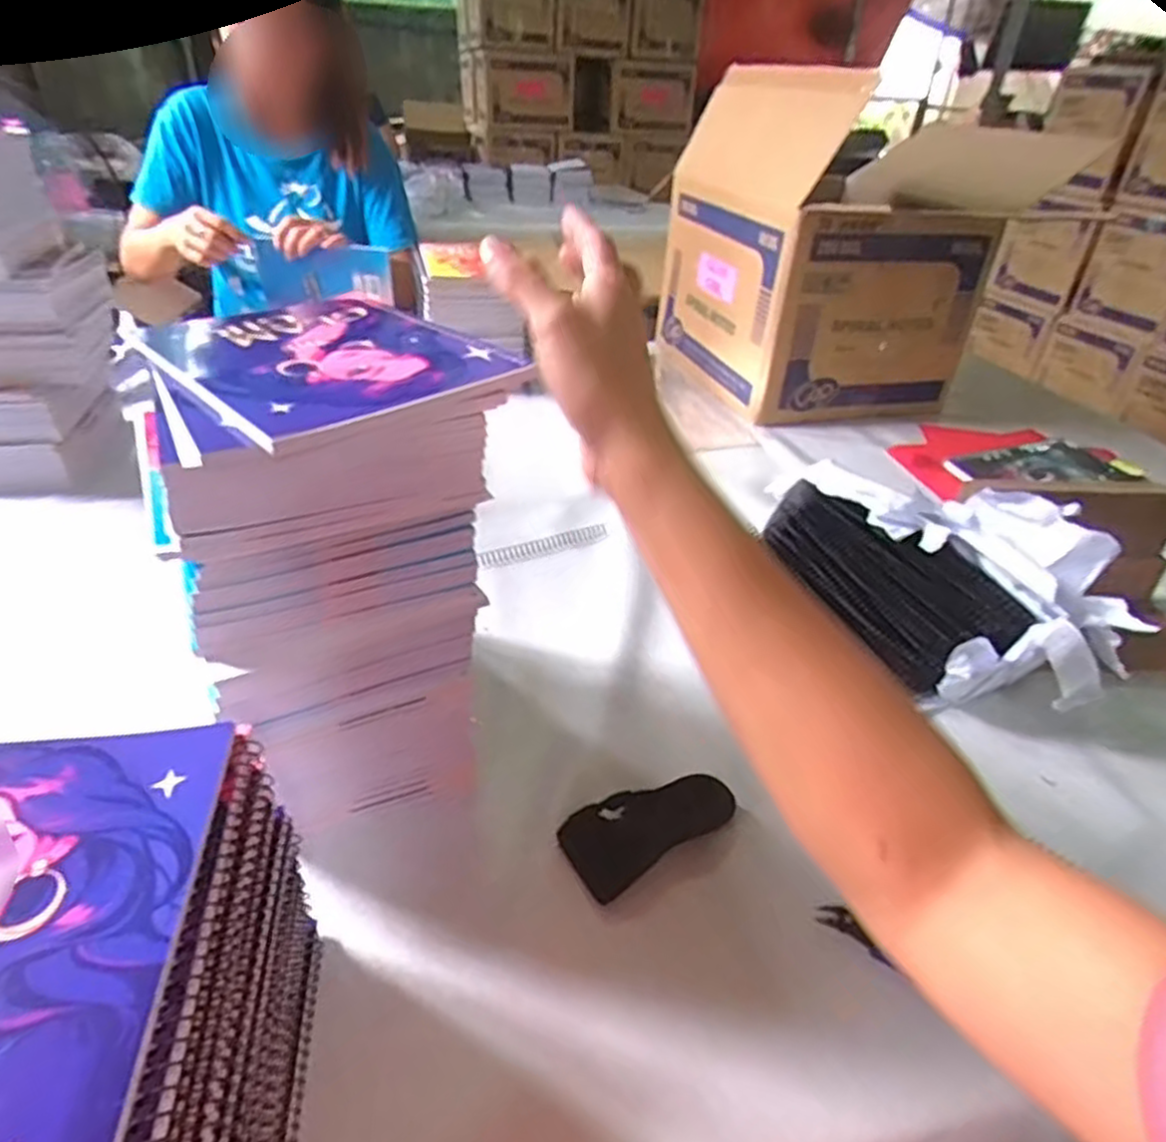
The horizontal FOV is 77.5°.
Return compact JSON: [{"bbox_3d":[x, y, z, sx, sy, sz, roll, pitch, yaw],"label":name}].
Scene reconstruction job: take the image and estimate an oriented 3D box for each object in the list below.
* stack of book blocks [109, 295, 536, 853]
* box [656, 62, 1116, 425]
[{"bbox_3d":[-0.153,0.007,0.460,0.168,0.287,0.164,-20,41,-30],"label":"stack of book blocks"},{"bbox_3d":[0.371,-0.500,1.135,0.339,0.436,0.430,-9,37,-18],"label":"box"}]

